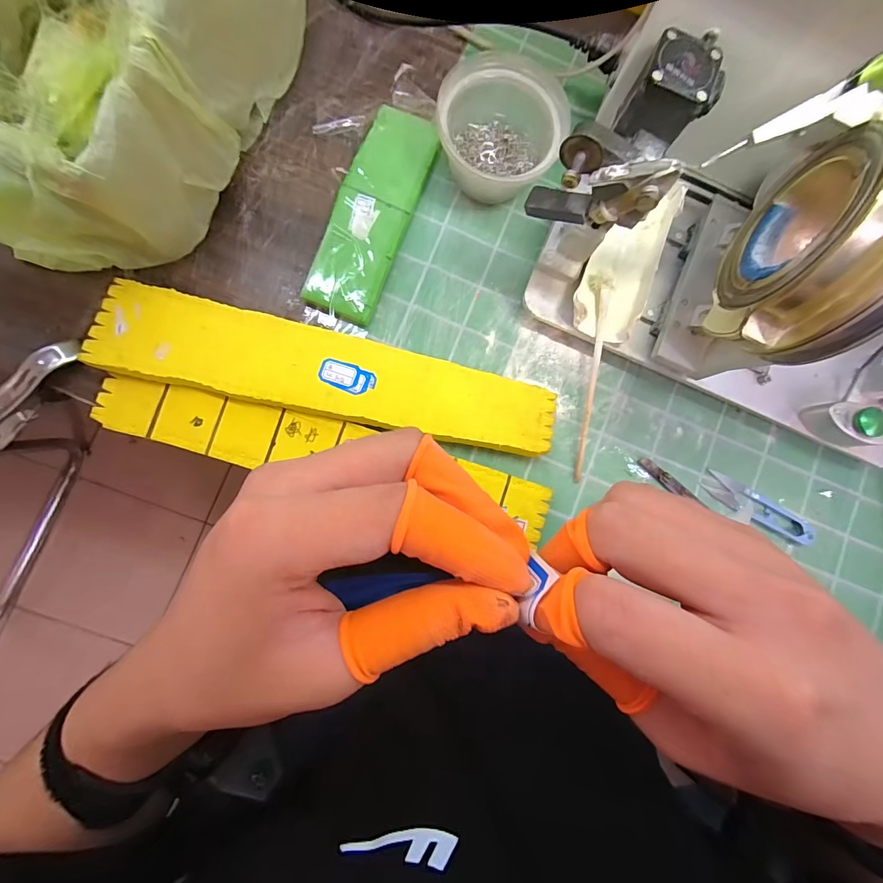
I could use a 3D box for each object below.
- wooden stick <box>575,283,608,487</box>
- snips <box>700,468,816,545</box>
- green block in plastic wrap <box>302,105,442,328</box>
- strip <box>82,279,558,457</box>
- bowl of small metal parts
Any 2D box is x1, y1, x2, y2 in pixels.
[{"bbox_3d":[0.121,-0.045,0.330,0.007,0.010,0.155,5,96,-5],"label":"wooden stick"},{"bbox_3d":[0.270,0.056,0.344,0.095,0.009,0.026,33,84,-2],"label":"snips"},{"bbox_3d":[-0.056,-0.190,0.337,0.058,0.015,0.184,21,84,-4],"label":"green block in plastic wrap"},{"bbox_3d":[-0.080,-0.051,0.317,0.341,0.022,0.065,12,85,-4],"label":"strip"},{"bbox_3d":[0.048,-0.253,0.331,0.095,0.052,0.103,0,86,-5],"label":"bowl of small metal parts"}]

